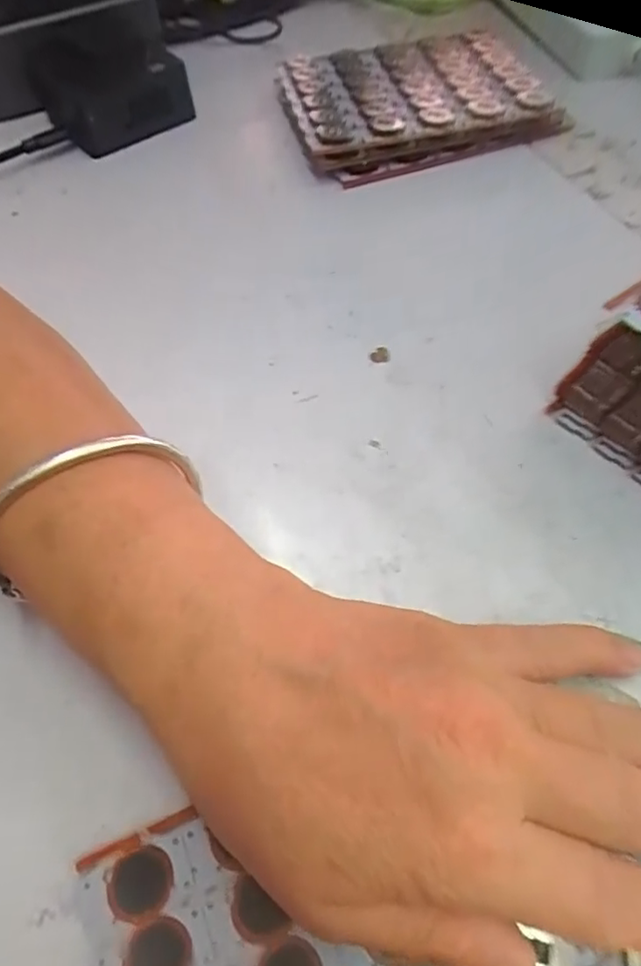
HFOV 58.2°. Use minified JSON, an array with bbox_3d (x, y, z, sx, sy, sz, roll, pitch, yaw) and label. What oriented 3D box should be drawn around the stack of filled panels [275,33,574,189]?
[{"bbox_3d":[0.057,-0.241,0.359,0.153,0.021,0.120,-11,59,-3],"label":"stack of filled panels"}]

